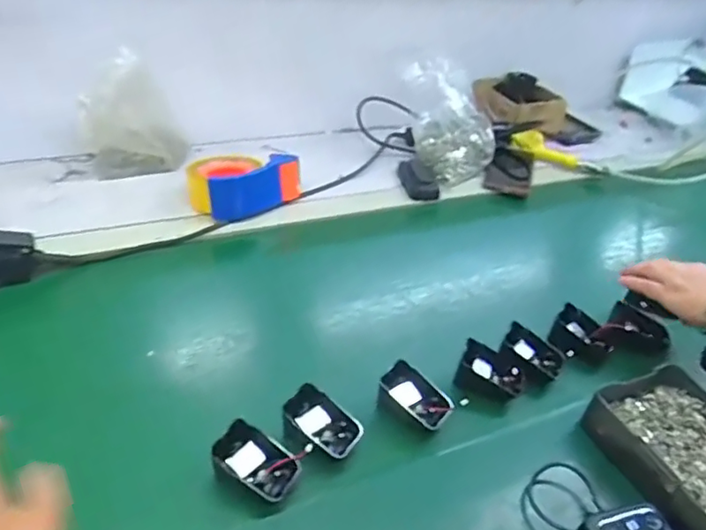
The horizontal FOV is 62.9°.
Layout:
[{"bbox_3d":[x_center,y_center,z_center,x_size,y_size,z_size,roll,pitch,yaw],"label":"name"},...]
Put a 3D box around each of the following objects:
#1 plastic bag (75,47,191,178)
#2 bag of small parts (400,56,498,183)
[{"bbox_3d":[-0.326,-0.219,0.857,0.144,0.161,0.090,-5,37,-17],"label":"plastic bag"},{"bbox_3d":[0.163,-0.246,0.967,0.160,0.139,0.188,7,35,-1],"label":"bag of small parts"}]

